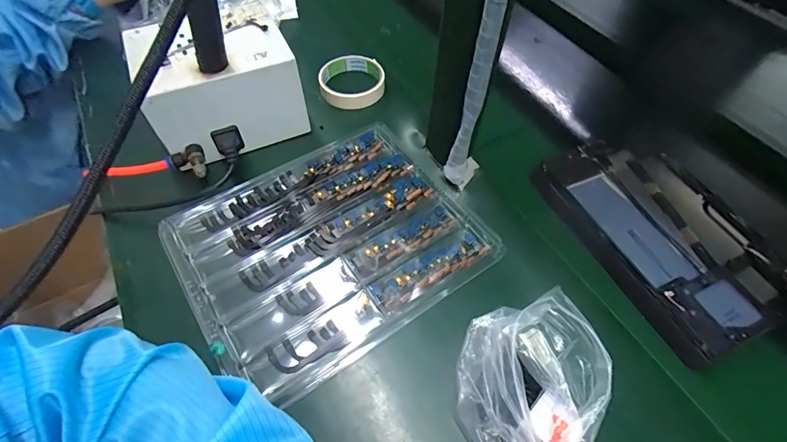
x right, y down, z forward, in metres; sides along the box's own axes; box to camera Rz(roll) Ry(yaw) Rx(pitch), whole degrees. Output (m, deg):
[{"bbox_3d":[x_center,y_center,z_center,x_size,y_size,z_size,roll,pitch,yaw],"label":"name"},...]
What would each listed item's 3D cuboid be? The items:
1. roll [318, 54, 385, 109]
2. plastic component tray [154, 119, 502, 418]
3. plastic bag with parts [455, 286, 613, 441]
[{"bbox_3d":[-0.057,-0.190,0.534,0.083,0.023,0.081,-1,58,1],"label":"roll"},{"bbox_3d":[-0.063,0.017,0.395,0.268,0.019,0.220,-32,63,-17],"label":"plastic component tray"},{"bbox_3d":[0.101,0.125,0.308,0.112,0.063,0.112,-14,61,-11],"label":"plastic bag with parts"}]

